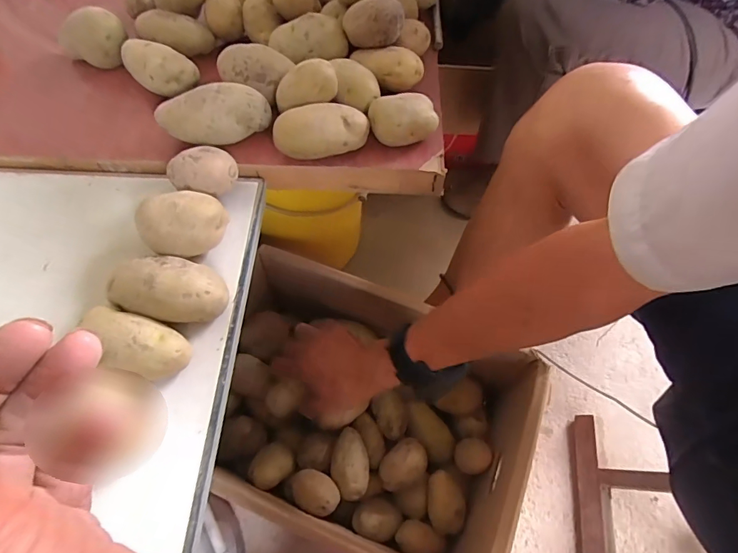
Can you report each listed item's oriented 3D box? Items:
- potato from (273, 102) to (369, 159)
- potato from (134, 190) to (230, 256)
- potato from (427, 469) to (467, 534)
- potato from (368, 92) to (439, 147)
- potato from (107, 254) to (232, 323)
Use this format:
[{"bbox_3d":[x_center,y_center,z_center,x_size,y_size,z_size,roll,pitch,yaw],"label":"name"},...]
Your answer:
[{"bbox_3d":[-0.046,-0.139,0.425,0.089,0.047,0.043,-8,60,-3],"label":"potato"},{"bbox_3d":[-0.161,-0.042,0.375,0.070,0.051,0.051,-13,60,-5],"label":"potato"},{"bbox_3d":[0.101,0.295,0.560,0.051,0.038,0.073,4,60,5],"label":"potato"},{"bbox_3d":[0.035,-0.155,0.433,0.072,0.044,0.049,-2,60,1],"label":"potato"},{"bbox_3d":[-0.162,0.011,0.347,0.087,0.048,0.053,-1,60,1],"label":"potato"}]

